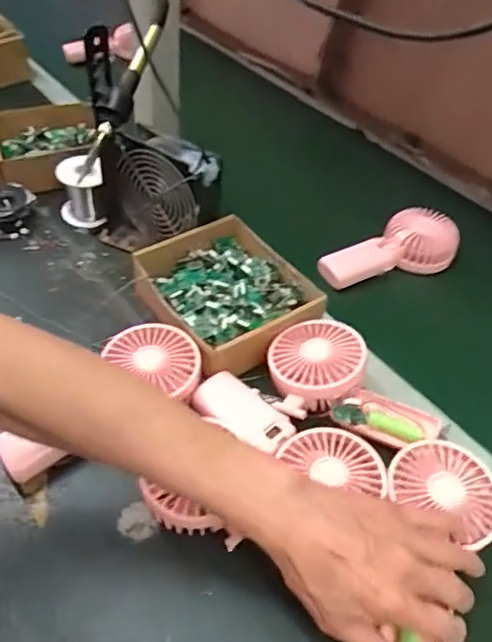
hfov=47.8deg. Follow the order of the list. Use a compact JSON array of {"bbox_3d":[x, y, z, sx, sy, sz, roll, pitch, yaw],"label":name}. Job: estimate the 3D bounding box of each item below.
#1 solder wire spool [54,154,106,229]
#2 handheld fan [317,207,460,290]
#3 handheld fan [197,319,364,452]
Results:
[{"bbox_3d":[-0.204,-0.161,0.688,0.056,0.074,0.056,-7,47,-12],"label":"solder wire spool"},{"bbox_3d":[0.171,-0.088,0.697,0.172,0.051,0.078,-19,50,-5],"label":"handheld fan"},{"bbox_3d":[0.037,0.056,0.520,0.145,0.059,0.099,-30,56,-30],"label":"handheld fan"}]

